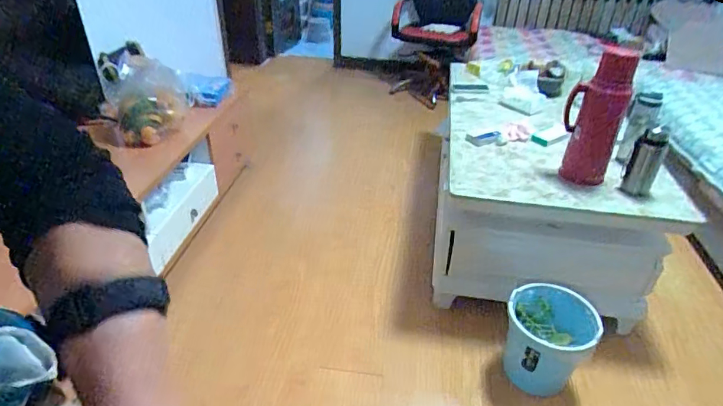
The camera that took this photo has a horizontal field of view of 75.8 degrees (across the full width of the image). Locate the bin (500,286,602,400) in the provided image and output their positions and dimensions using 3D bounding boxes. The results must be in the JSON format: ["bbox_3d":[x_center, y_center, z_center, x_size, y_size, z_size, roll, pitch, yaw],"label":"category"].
[{"bbox_3d":[0.514,0.377,1.304,0.223,0.221,0.197,14,36,18],"label":"bin"}]

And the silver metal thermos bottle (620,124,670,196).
[{"bbox_3d":[0.819,-0.113,1.345,0.080,0.197,0.065,24,40,30],"label":"silver metal thermos bottle"}]

